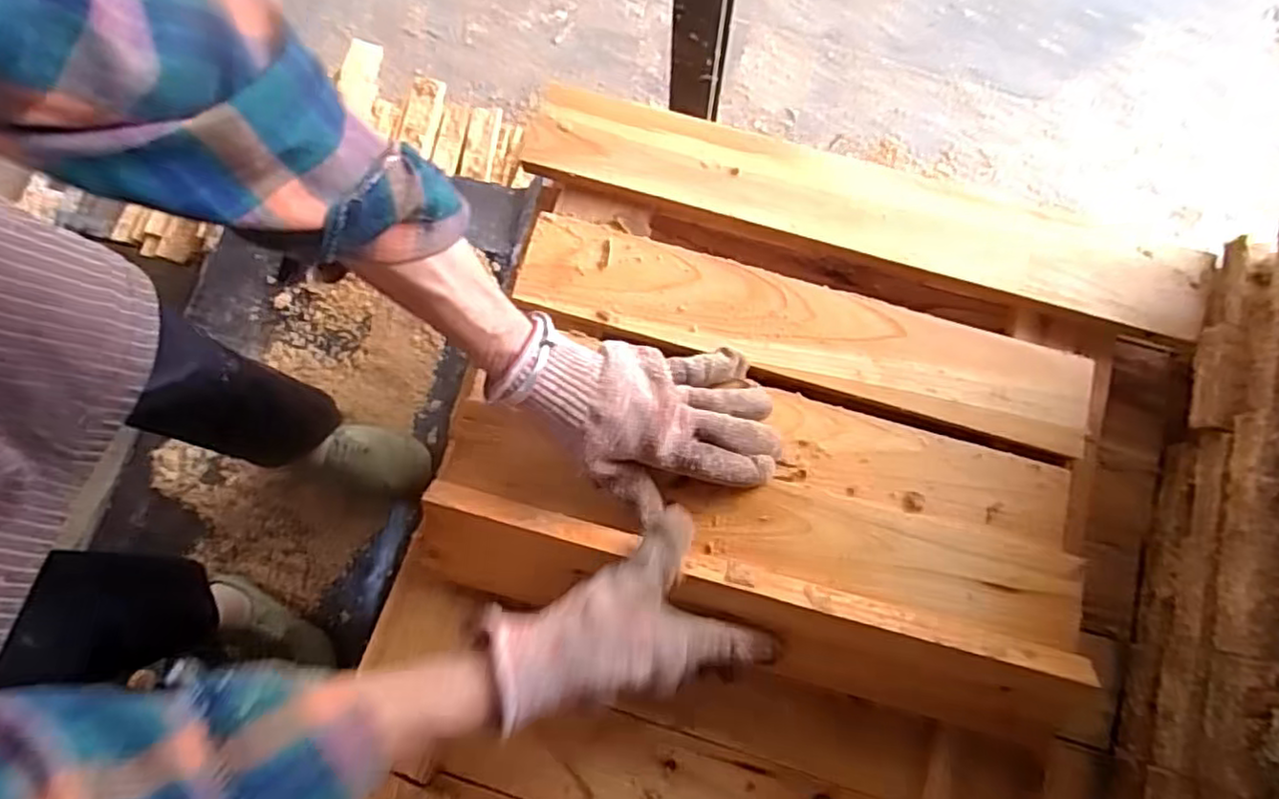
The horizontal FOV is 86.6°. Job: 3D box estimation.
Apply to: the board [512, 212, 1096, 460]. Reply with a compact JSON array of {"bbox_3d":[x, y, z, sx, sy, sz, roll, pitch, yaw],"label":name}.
[{"bbox_3d":[0.113,-0.050,0.480,0.397,0.017,0.082,14,79,1],"label":"board"}]

